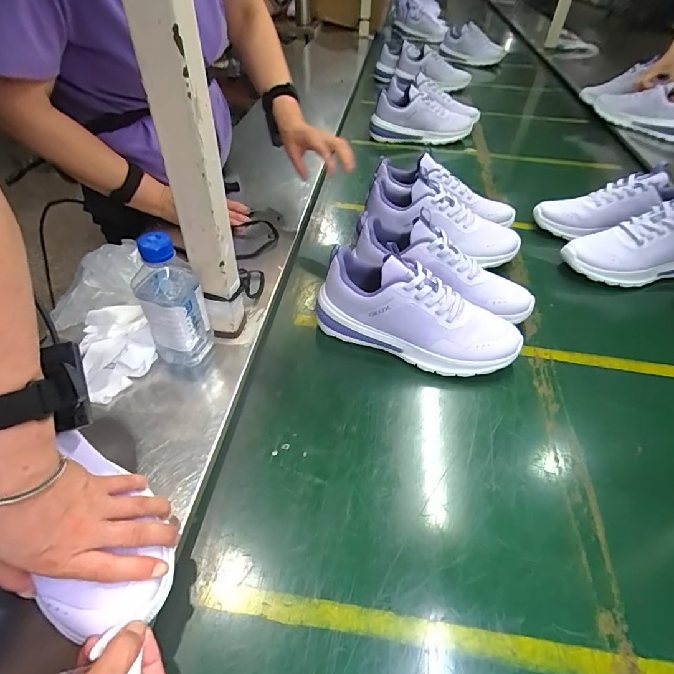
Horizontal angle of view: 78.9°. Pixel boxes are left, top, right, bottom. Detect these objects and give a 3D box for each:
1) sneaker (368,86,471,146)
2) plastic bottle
[{"bbox_3d":[0.223,-0.563,1.064,0.268,0.129,0.096,1,43,0],"label":"sneaker"},{"bbox_3d":[-0.185,-0.041,0.458,0.064,0.156,0.063,-20,47,-21],"label":"plastic bottle"}]

